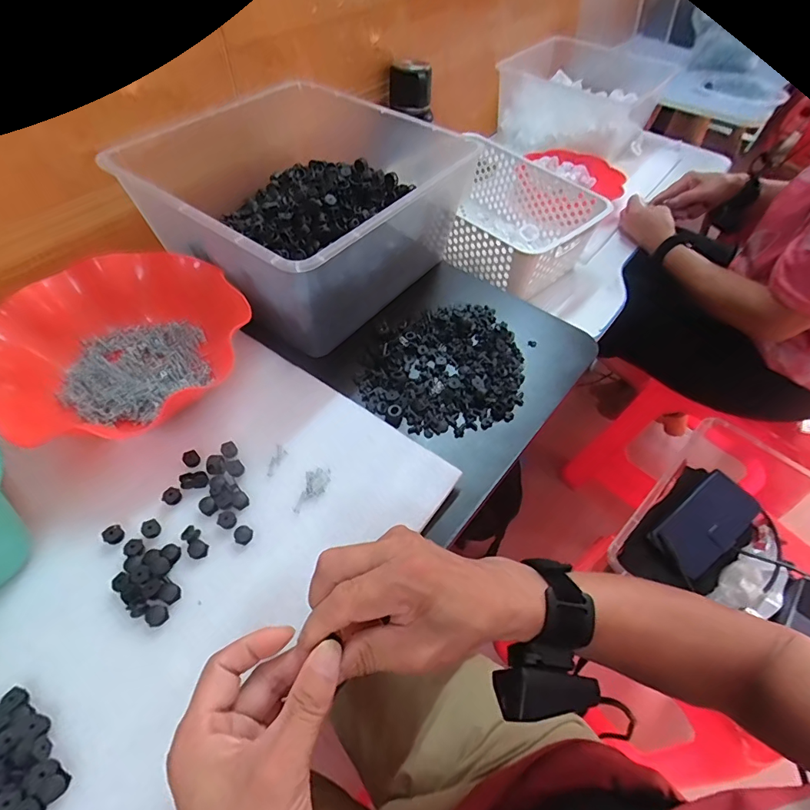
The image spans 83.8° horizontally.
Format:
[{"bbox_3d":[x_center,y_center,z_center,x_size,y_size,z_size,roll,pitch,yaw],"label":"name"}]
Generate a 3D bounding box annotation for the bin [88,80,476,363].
[{"bbox_3d":[-0.111,-0.241,0.531,0.294,0.133,0.317,33,58,17],"label":"bin"}]

